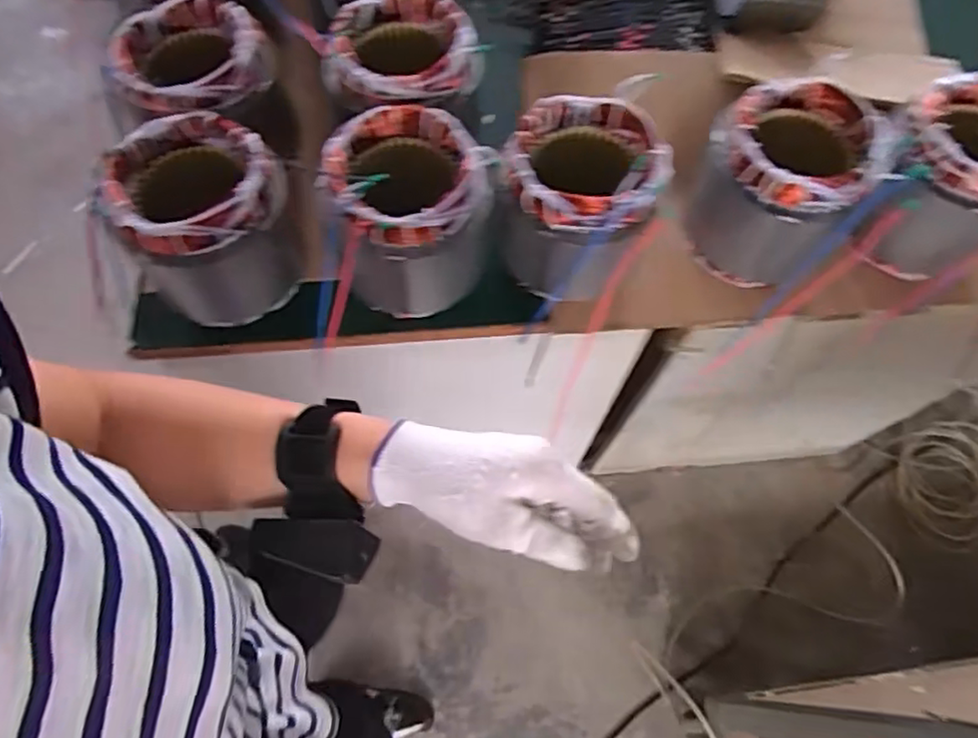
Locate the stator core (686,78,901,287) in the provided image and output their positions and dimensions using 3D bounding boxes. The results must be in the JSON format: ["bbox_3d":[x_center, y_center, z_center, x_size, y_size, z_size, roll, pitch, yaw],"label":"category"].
[{"bbox_3d":[0.284,-0.185,0.648,0.141,0.148,0.134,26,68,9],"label":"stator core"}]

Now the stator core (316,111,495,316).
[{"bbox_3d":[-0.075,-0.152,0.626,0.142,0.160,0.137,-11,67,-7],"label":"stator core"}]

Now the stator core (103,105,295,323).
[{"bbox_3d":[-0.266,-0.139,0.628,0.141,0.155,0.126,-33,71,-15],"label":"stator core"}]

